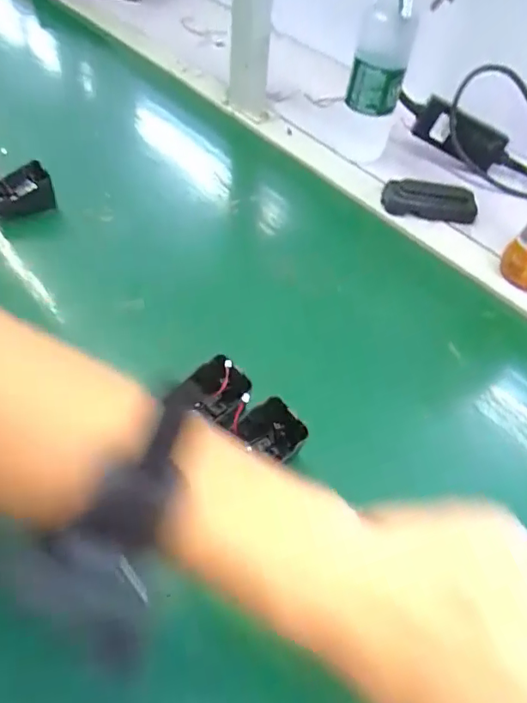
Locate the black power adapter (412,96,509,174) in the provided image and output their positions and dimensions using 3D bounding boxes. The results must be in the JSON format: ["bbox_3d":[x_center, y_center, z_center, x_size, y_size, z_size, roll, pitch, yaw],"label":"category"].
[{"bbox_3d":[0.256,-0.272,0.655,0.123,0.050,0.031,26,50,-7],"label":"black power adapter"}]

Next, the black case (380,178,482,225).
[{"bbox_3d":[0.195,-0.176,0.594,0.109,0.041,0.030,5,50,0],"label":"black case"}]

